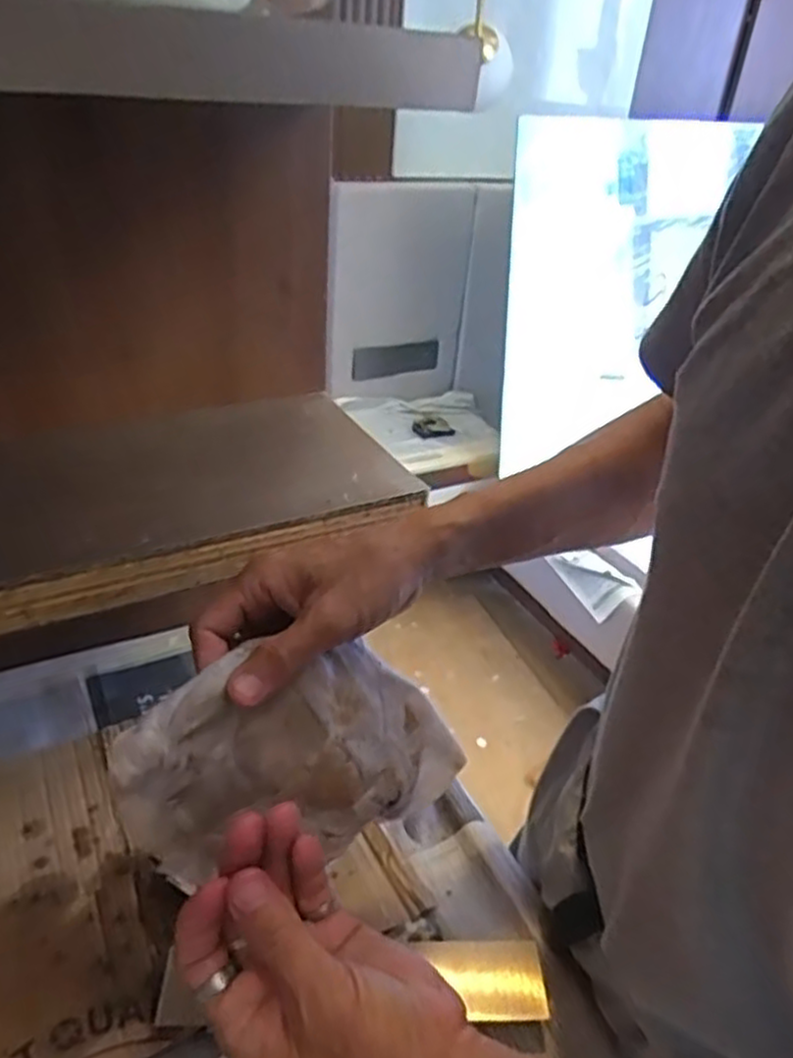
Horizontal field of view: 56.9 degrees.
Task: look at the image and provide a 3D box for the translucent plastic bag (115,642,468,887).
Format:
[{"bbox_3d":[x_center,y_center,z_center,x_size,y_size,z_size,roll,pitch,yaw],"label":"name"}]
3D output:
[{"bbox_3d":[-0.051,0.112,0.369,0.163,0.108,0.022,-20,6,-23],"label":"translucent plastic bag"}]

